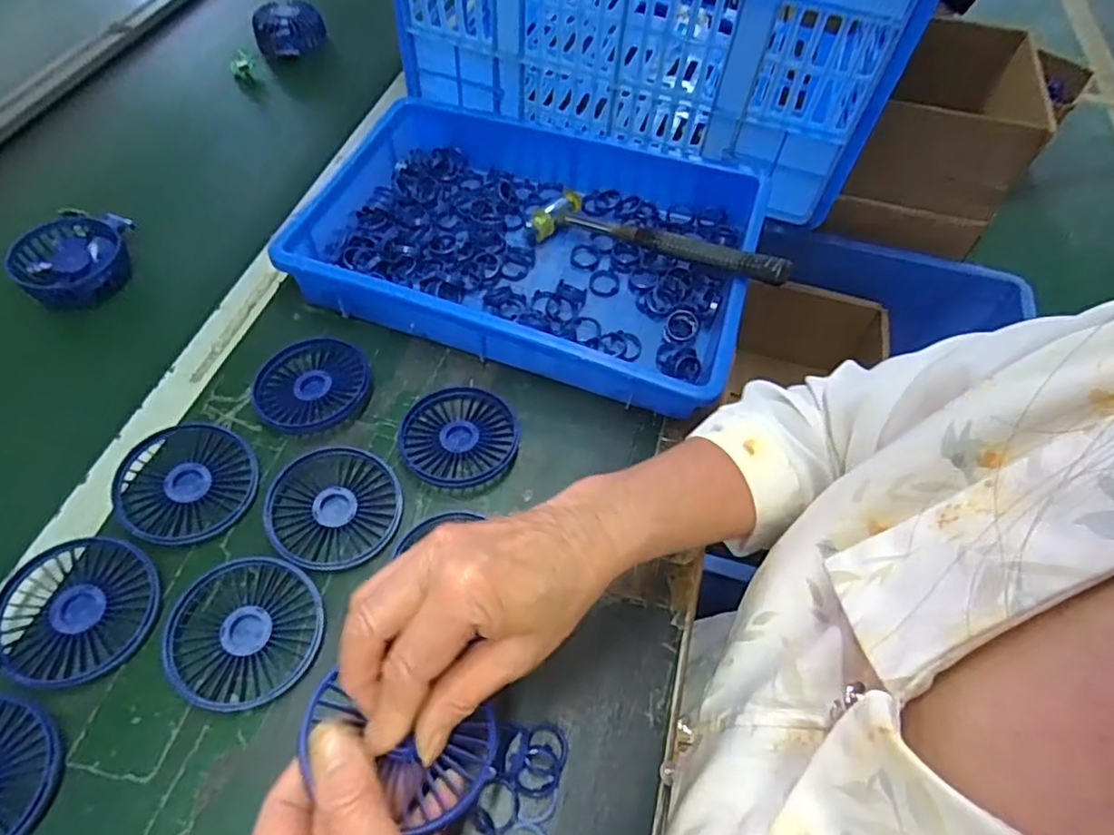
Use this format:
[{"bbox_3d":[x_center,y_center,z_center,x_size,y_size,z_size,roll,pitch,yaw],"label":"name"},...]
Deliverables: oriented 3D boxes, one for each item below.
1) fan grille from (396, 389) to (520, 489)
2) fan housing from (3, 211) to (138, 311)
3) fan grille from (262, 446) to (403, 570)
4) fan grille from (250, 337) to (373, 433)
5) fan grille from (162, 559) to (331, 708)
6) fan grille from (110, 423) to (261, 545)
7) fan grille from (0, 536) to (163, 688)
[{"bbox_3d":[-0.073,0.015,0.472,0.086,0.017,0.083,1,56,-2],"label":"fan grille"},{"bbox_3d":[-0.433,-0.147,0.566,0.087,0.036,0.101,29,60,16],"label":"fan housing"},{"bbox_3d":[-0.154,0.060,0.431,0.083,0.011,0.085,1,56,-2],"label":"fan grille"},{"bbox_3d":[-0.191,-0.025,0.490,0.082,0.015,0.086,1,56,-2],"label":"fan grille"},{"bbox_3d":[-0.191,0.130,0.383,0.087,0.016,0.082,1,56,-2],"label":"fan grille"},{"bbox_3d":[-0.256,0.044,0.435,0.084,0.018,0.085,1,56,-2],"label":"fan grille"},{"bbox_3d":[-0.297,0.119,0.389,0.091,0.015,0.085,1,56,-2],"label":"fan grille"}]

